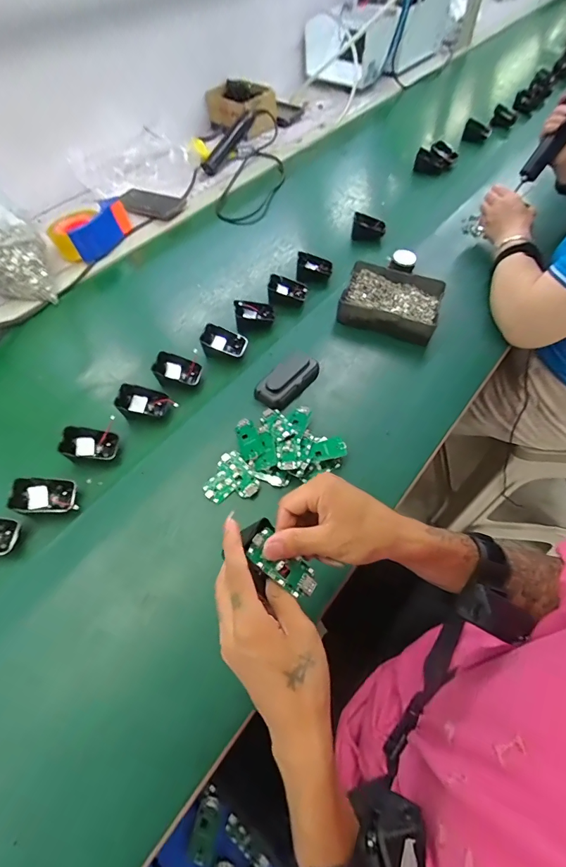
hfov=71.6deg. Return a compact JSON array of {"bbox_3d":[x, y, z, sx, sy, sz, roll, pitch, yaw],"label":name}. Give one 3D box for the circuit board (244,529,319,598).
[{"bbox_3d":[0.001,0.109,0.328,0.063,0.007,0.030,37,64,-1],"label":"circuit board"}]

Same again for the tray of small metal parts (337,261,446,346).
[{"bbox_3d":[0.182,-0.220,0.659,0.155,0.051,0.119,14,59,14],"label":"tray of small metal parts"}]

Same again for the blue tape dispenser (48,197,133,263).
[{"bbox_3d":[-0.382,-0.403,0.773,0.093,0.055,0.148,31,64,21],"label":"blue tape dispenser"}]

